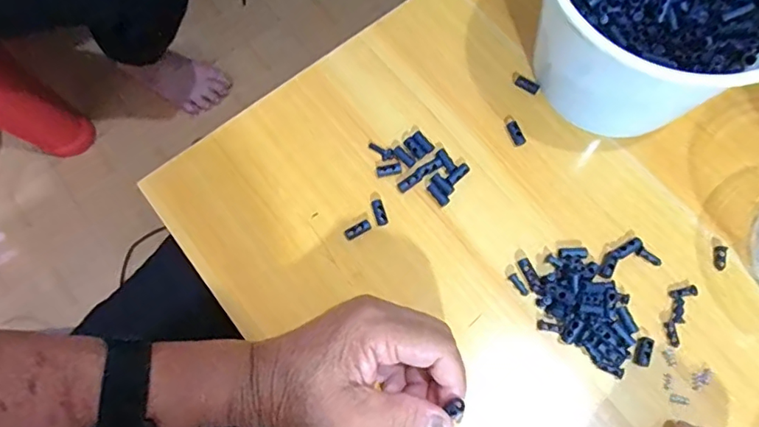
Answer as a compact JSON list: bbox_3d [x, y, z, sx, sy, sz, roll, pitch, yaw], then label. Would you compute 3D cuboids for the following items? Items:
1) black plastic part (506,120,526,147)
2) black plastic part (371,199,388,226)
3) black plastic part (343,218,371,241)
[{"bbox_3d":[0.103,-0.061,0.395,0.008,0.004,0.020,-21,73,-5],"label":"black plastic part"},{"bbox_3d":[0.000,-0.001,0.376,0.008,0.004,0.019,-17,73,-4],"label":"black plastic part"},{"bbox_3d":[-0.016,0.011,0.373,0.019,0.007,0.008,-31,74,-8],"label":"black plastic part"}]

